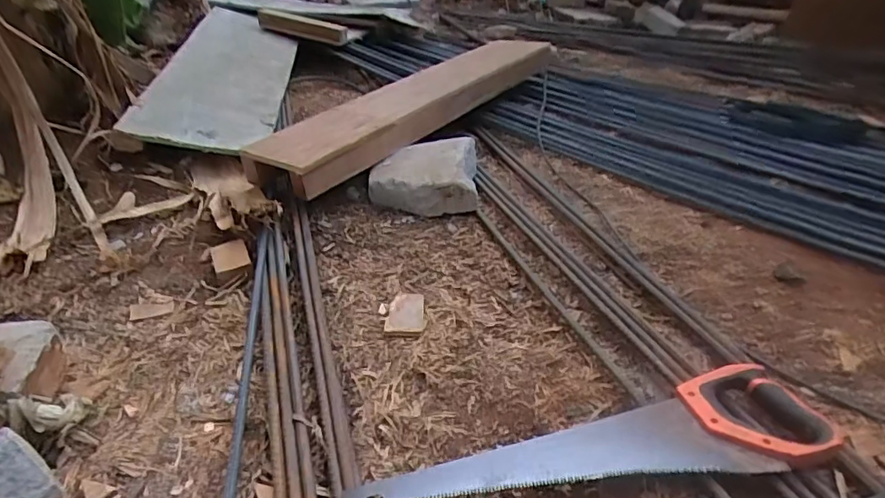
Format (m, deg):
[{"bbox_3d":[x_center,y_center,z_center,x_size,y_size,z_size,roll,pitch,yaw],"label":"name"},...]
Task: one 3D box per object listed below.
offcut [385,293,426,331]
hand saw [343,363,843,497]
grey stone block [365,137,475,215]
[{"bbox_3d":[-0.054,0.095,0.803,0.056,0.013,0.082,0,34,0],"label":"offcut"},{"bbox_3d":[0.162,0.199,0.588,0.519,0.034,0.137,-3,34,-4],"label":"hand saw"},{"bbox_3d":[-0.035,-0.142,1.086,0.223,0.088,0.173,-3,35,-7],"label":"grey stone block"}]

